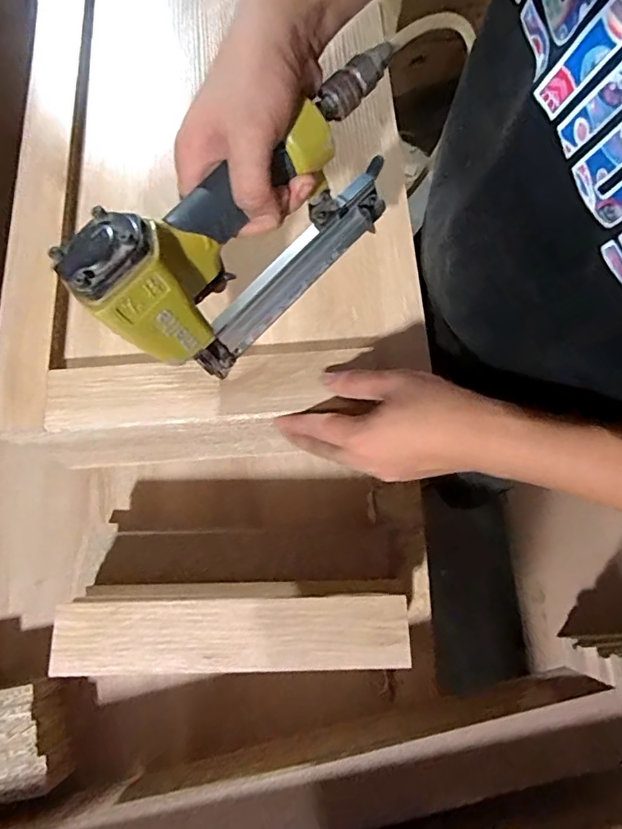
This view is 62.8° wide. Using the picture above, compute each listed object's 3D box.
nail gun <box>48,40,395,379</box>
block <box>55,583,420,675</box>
[{"bbox_3d":[-0.039,-0.133,0.379,0.253,0.138,0.066,-40,76,-10],"label":"nail gun"},{"bbox_3d":[-0.065,0.185,0.448,0.295,0.055,0.068,-1,73,1],"label":"block"}]

